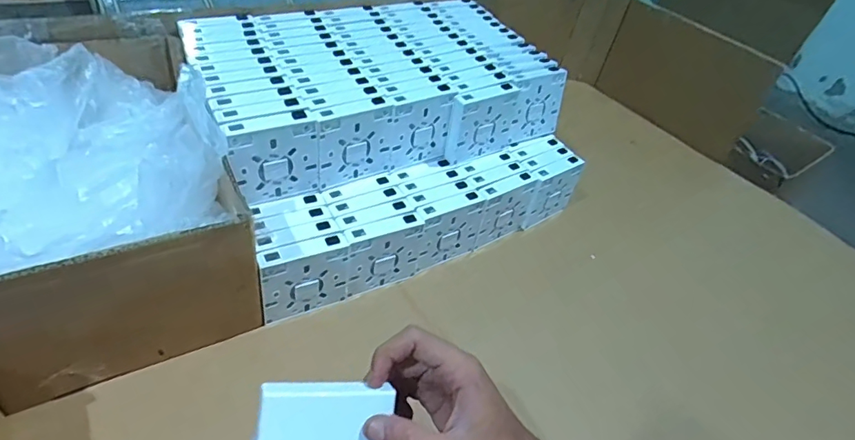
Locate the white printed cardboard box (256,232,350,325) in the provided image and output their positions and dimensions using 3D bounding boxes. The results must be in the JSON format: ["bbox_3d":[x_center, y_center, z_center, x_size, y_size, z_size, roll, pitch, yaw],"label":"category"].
[{"bbox_3d":[-0.121,0.058,0.485,0.087,0.083,0.018,-19,48,-24],"label":"white printed cardboard box"}]

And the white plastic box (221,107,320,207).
[{"bbox_3d":[-0.150,-0.060,0.480,0.083,0.087,0.020,-23,49,-27],"label":"white plastic box"}]

